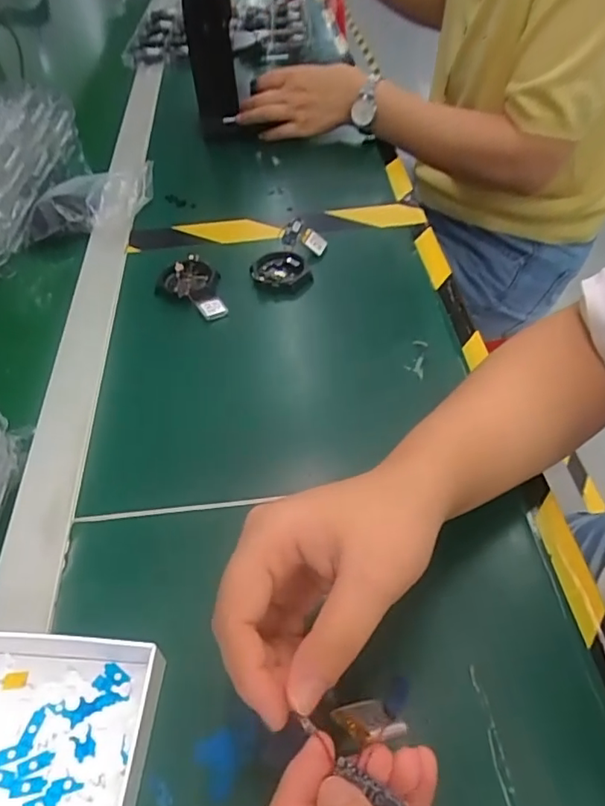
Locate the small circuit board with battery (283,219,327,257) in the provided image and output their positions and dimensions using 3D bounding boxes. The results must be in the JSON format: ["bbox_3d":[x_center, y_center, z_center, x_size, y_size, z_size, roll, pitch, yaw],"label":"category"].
[{"bbox_3d":[0.003,-0.156,0.516,0.044,0.025,0.015,15,40,-32],"label":"small circuit board with battery"}]

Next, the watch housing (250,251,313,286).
[{"bbox_3d":[-0.023,-0.120,0.502,0.049,0.012,0.051,-2,49,2],"label":"watch housing"}]

